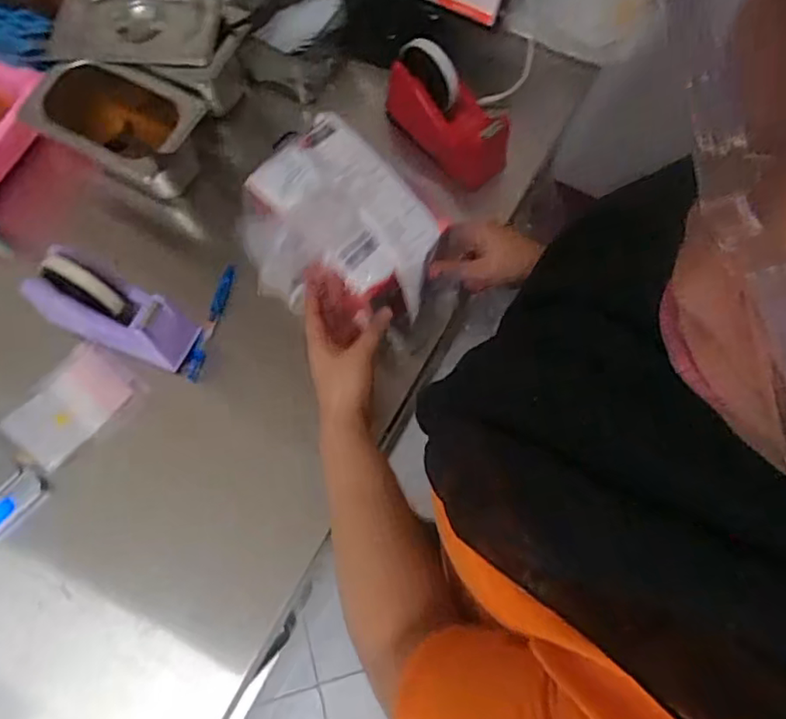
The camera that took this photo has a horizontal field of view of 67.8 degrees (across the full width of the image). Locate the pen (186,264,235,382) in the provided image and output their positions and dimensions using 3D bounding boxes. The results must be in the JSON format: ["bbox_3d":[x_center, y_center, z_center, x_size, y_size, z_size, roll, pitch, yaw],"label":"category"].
[{"bbox_3d":[-0.201,-0.041,0.646,0.015,0.011,0.135,15,74,5],"label":"pen"}]

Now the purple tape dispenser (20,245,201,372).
[{"bbox_3d":[-0.287,-0.050,0.589,0.141,0.101,0.063,24,75,8],"label":"purple tape dispenser"}]

